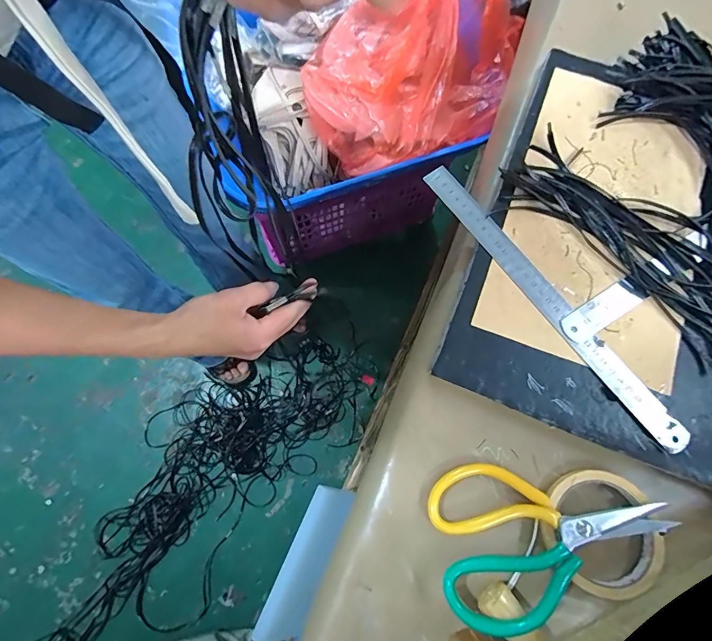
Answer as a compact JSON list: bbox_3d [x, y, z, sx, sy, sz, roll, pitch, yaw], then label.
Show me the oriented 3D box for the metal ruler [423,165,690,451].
[{"bbox_3d":[0.173,-0.023,0.351,0.024,0.006,0.319,-37,78,-3],"label":"metal ruler"}]

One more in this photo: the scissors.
[{"bbox_3d":[0.157,0.174,0.309,0.183,0.032,0.109,-5,75,-2],"label":"scissors"}]

